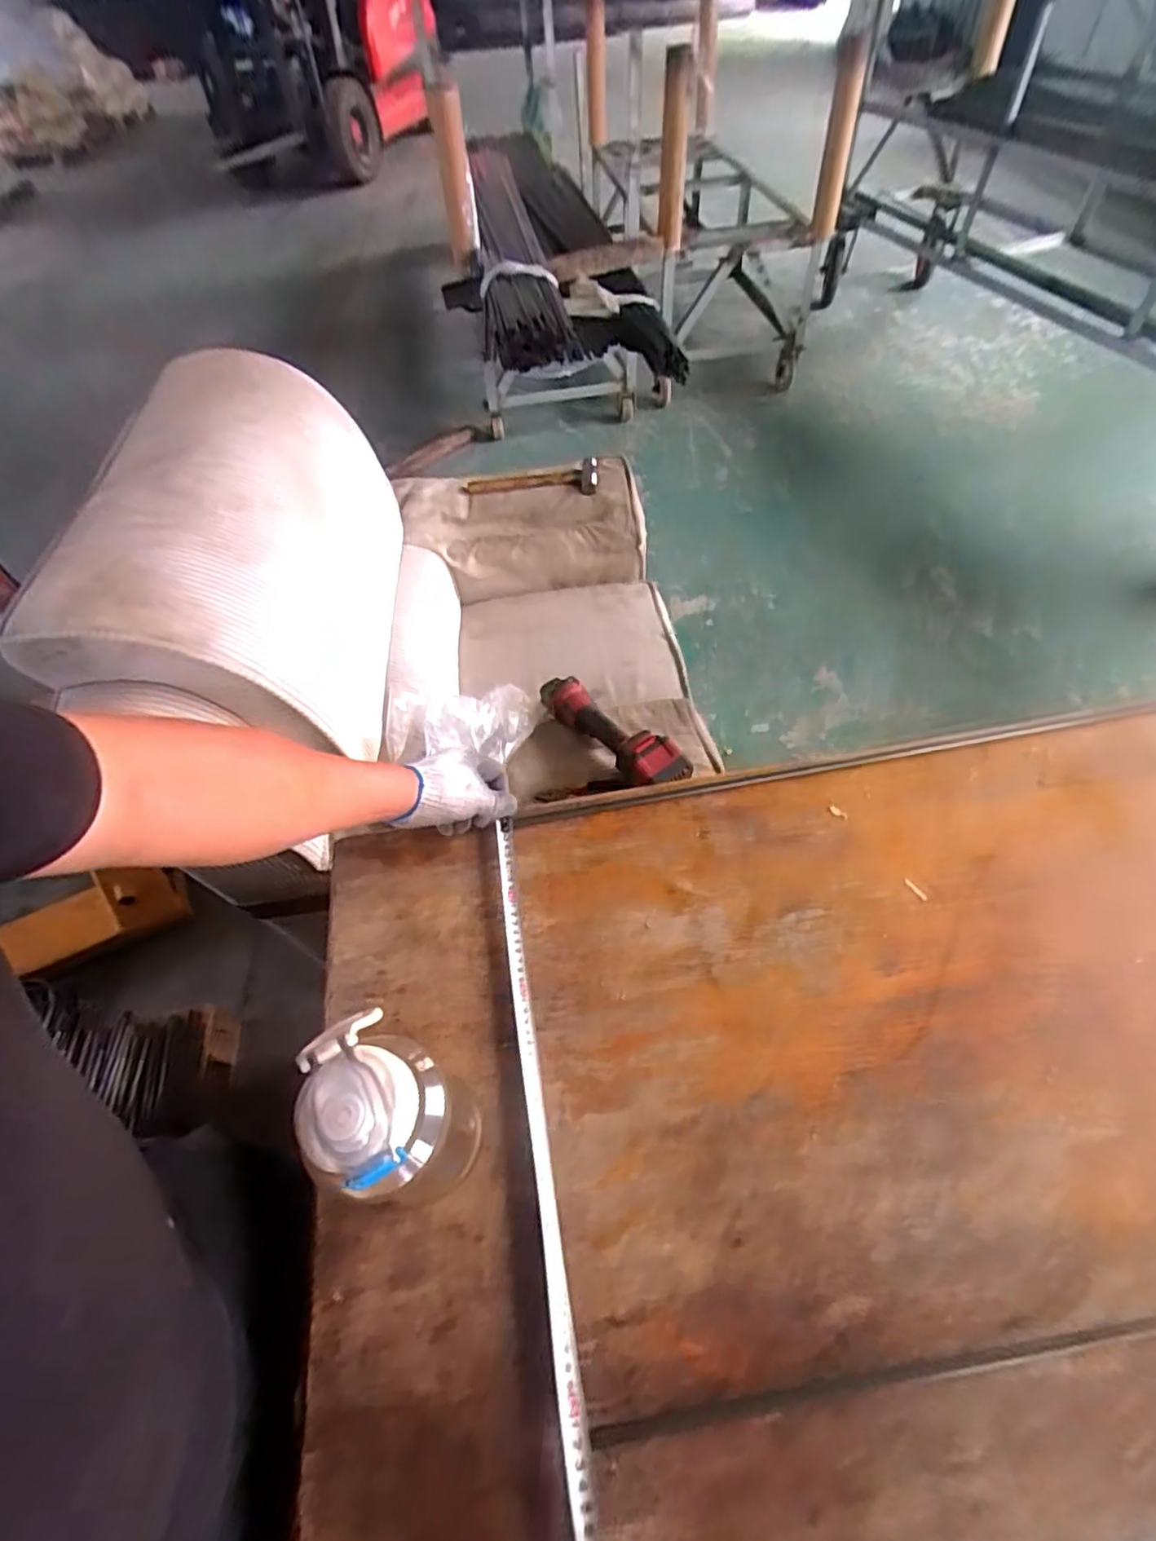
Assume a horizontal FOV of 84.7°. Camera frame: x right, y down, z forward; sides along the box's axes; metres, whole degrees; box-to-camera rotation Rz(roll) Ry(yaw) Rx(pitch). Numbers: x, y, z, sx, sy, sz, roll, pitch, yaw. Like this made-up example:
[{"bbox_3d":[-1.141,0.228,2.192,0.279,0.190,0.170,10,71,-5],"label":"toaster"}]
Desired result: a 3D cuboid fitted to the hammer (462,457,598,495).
[{"bbox_3d":[-0.113,-0.704,1.563,0.328,0.071,0.042,-9,55,-3],"label":"hammer"}]

